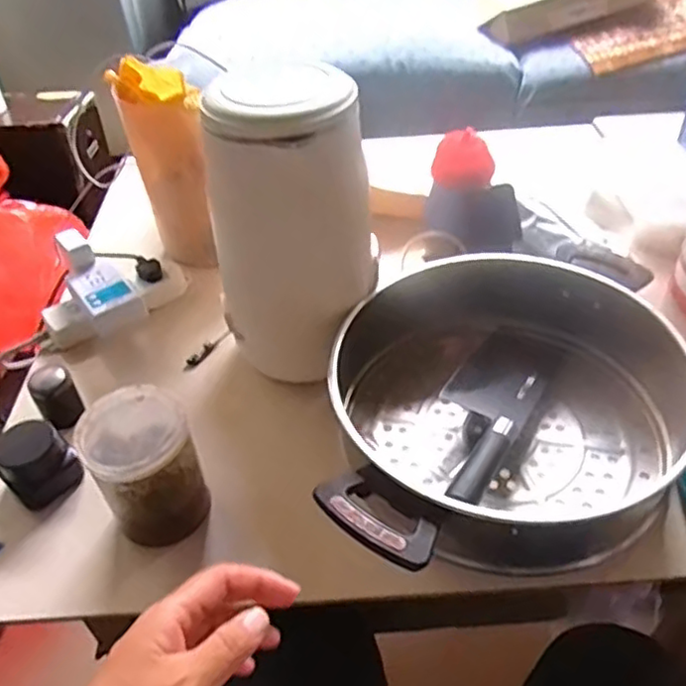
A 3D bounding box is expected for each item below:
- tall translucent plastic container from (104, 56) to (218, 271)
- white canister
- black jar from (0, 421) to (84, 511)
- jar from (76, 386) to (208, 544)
[{"bbox_3d":[-0.205,-0.206,0.785,0.078,0.243,0.060,-19,44,-16],"label":"tall translucent plastic container"},{"bbox_3d":[-0.046,-0.103,0.612,0.112,0.271,0.115,28,51,31],"label":"white canister"},{"bbox_3d":[-0.284,0.113,0.599,0.062,0.061,0.057,28,51,30],"label":"black jar"},{"bbox_3d":[-0.166,0.110,0.549,0.075,0.116,0.086,-28,47,-24],"label":"jar"}]

